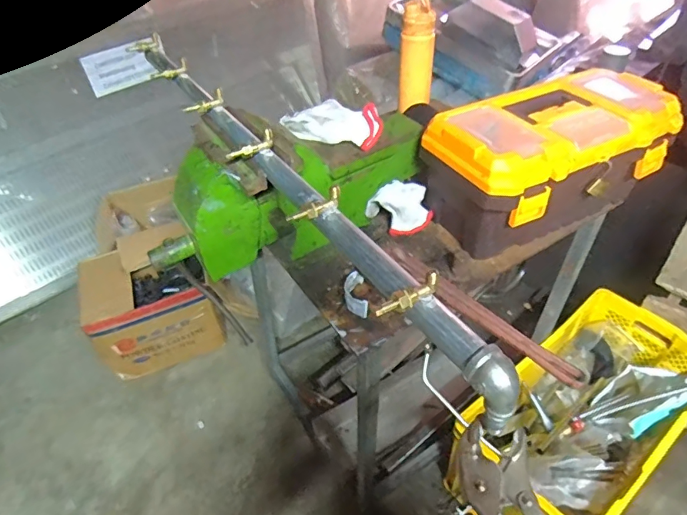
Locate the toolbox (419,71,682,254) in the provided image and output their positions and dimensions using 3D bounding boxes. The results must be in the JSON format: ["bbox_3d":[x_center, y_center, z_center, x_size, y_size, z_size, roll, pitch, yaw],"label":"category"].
[{"bbox_3d":[0.357,-0.166,0.849,0.411,0.211,0.210,-22,47,-20],"label":"toolbox"}]

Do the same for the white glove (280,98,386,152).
[{"bbox_3d":[-0.022,-0.228,0.792,0.176,0.033,0.087,17,47,19],"label":"white glove"}]

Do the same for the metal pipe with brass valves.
[{"bbox_3d":[-0.108,-0.122,0.614,0.055,0.083,0.834,-22,45,-27],"label":"metal pipe with brass valves"}]

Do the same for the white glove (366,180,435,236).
[{"bbox_3d":[0.100,-0.090,0.861,0.118,0.094,0.030,-13,18,-20],"label":"white glove"}]

